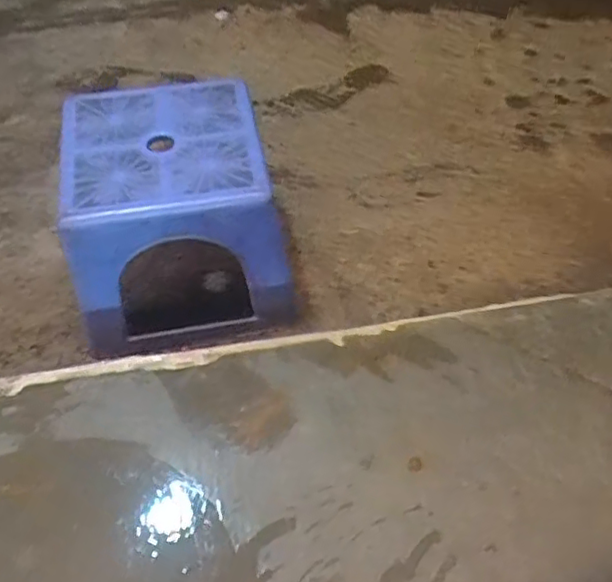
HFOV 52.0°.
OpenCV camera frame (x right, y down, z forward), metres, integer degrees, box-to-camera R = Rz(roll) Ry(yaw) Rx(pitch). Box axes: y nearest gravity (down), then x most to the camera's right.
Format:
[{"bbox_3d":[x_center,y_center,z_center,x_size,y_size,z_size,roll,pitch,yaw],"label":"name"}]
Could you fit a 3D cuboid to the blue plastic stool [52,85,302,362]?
[{"bbox_3d":[-0.150,-0.083,0.744,0.227,0.212,0.231,-8,52,-7],"label":"blue plastic stool"}]

